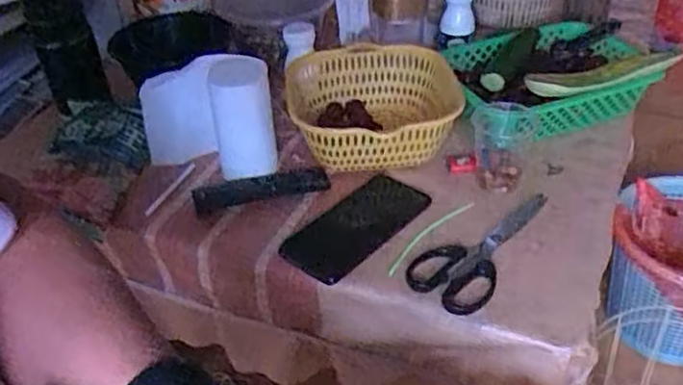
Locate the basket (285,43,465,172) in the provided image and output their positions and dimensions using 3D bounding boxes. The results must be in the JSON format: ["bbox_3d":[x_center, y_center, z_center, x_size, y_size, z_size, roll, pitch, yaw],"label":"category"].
[{"bbox_3d":[0.044,-0.099,0.799,0.193,0.077,0.206,-9,38,-6],"label":"basket"}]

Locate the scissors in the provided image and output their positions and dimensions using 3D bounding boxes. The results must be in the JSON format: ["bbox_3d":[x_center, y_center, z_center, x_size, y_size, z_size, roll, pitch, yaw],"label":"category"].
[{"bbox_3d":[0.134,0.049,0.663,0.082,0.013,0.186,20,44,28],"label":"scissors"}]

